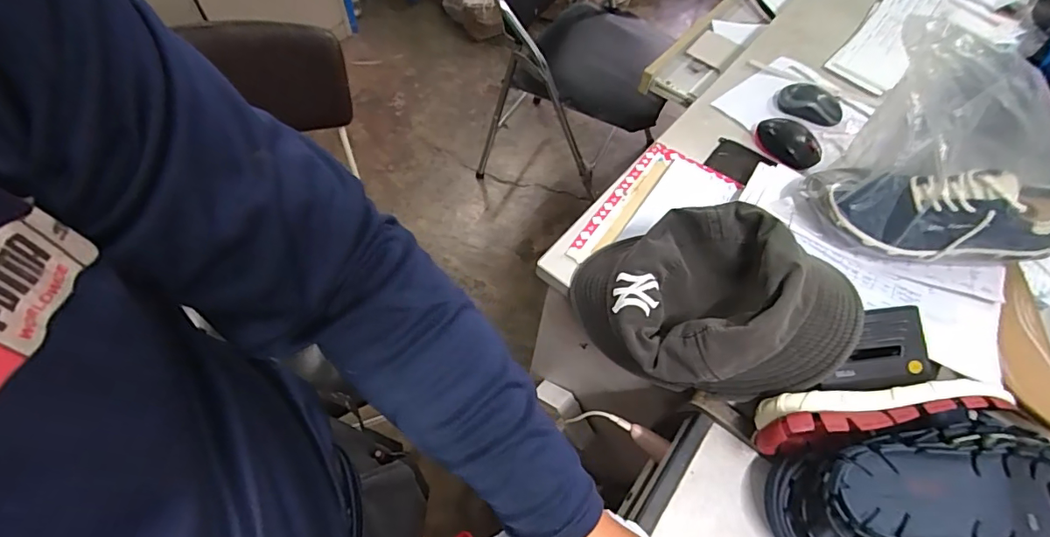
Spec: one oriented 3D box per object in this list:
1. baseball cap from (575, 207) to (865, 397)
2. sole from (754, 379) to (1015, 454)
[{"bbox_3d":[0.188,0.033,0.505,0.260,0.135,0.177,7,59,1],"label":"baseball cap"},{"bbox_3d":[0.328,0.135,0.463,0.226,0.078,0.049,-6,60,-7],"label":"sole"}]

